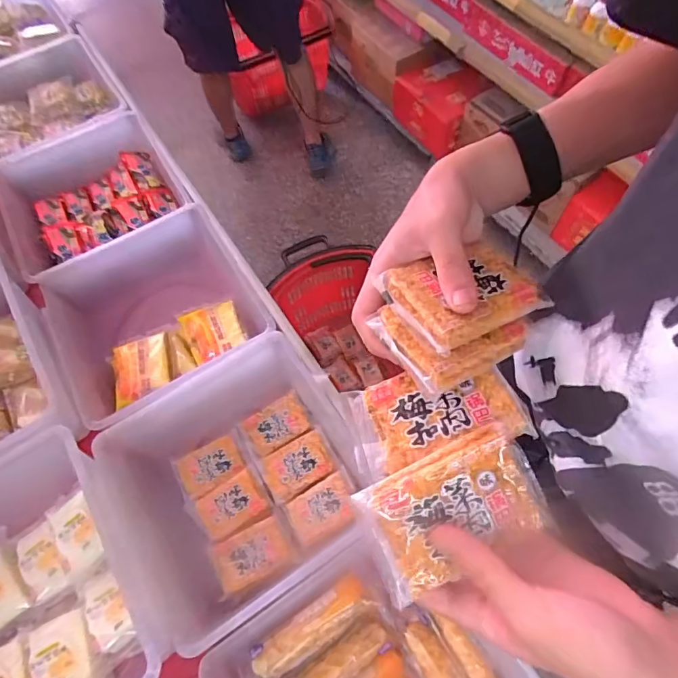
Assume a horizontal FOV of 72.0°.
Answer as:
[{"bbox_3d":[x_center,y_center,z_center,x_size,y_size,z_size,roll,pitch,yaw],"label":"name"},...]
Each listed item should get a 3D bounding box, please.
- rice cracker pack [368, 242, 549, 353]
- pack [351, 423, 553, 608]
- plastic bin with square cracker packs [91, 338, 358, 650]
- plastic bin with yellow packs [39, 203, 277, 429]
[{"bbox_3d":[0.087,-0.032,0.324,0.101,0.015,0.069,-20,55,-26],"label":"rice cracker pack"},{"bbox_3d":[0.069,0.103,0.287,0.103,0.017,0.069,-25,95,-4],"label":"pack"},{"bbox_3d":[-0.127,0.192,0.653,0.293,0.121,0.297,-31,67,-11],"label":"plastic bin with square cracker packs"},{"bbox_3d":[-0.293,-0.028,0.795,0.311,0.154,0.270,-32,67,-12],"label":"plastic bin with yellow packs"}]

